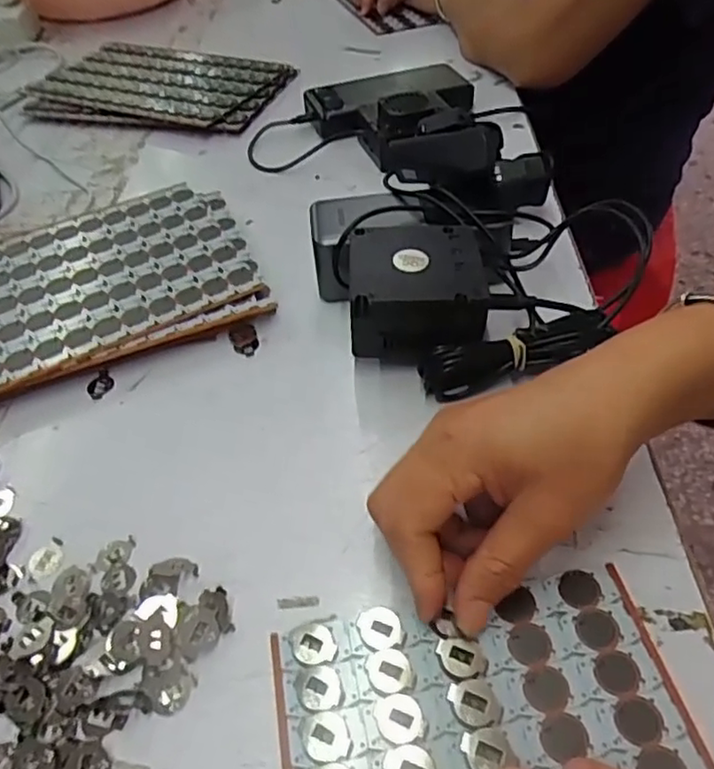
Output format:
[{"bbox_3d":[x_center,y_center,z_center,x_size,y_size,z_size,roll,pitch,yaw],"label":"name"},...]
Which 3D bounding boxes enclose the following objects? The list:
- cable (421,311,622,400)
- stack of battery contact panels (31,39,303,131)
[{"bbox_3d":[0.088,-0.017,0.357,0.103,0.031,0.023,-17,47,6],"label":"cable"},{"bbox_3d":[-0.218,-0.337,0.700,0.276,0.018,0.187,11,49,14],"label":"stack of battery contact panels"}]

